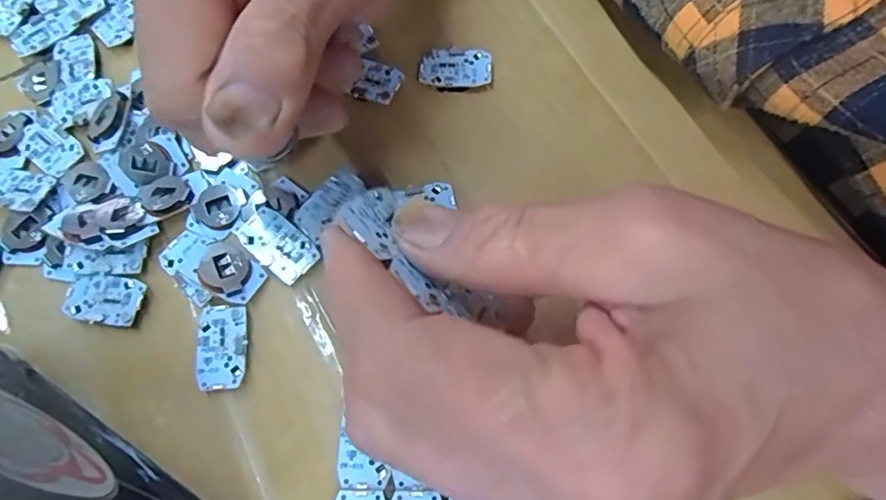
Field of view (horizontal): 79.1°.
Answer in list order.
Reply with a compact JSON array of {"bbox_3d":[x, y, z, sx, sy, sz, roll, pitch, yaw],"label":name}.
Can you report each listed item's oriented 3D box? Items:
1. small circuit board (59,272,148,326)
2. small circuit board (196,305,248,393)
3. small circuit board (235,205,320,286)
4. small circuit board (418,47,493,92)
[{"bbox_3d":[-0.128,0.018,0.203,0.029,0.004,0.018,7,71,5],"label":"small circuit board"},{"bbox_3d":[-0.080,0.035,0.195,0.018,0.006,0.030,-5,70,1],"label":"small circuit board"},{"bbox_3d":[-0.063,-0.003,0.202,0.029,0.004,0.018,40,77,15],"label":"small circuit board"},{"bbox_3d":[0.006,-0.076,0.228,0.030,0.006,0.018,4,70,4],"label":"small circuit board"}]

